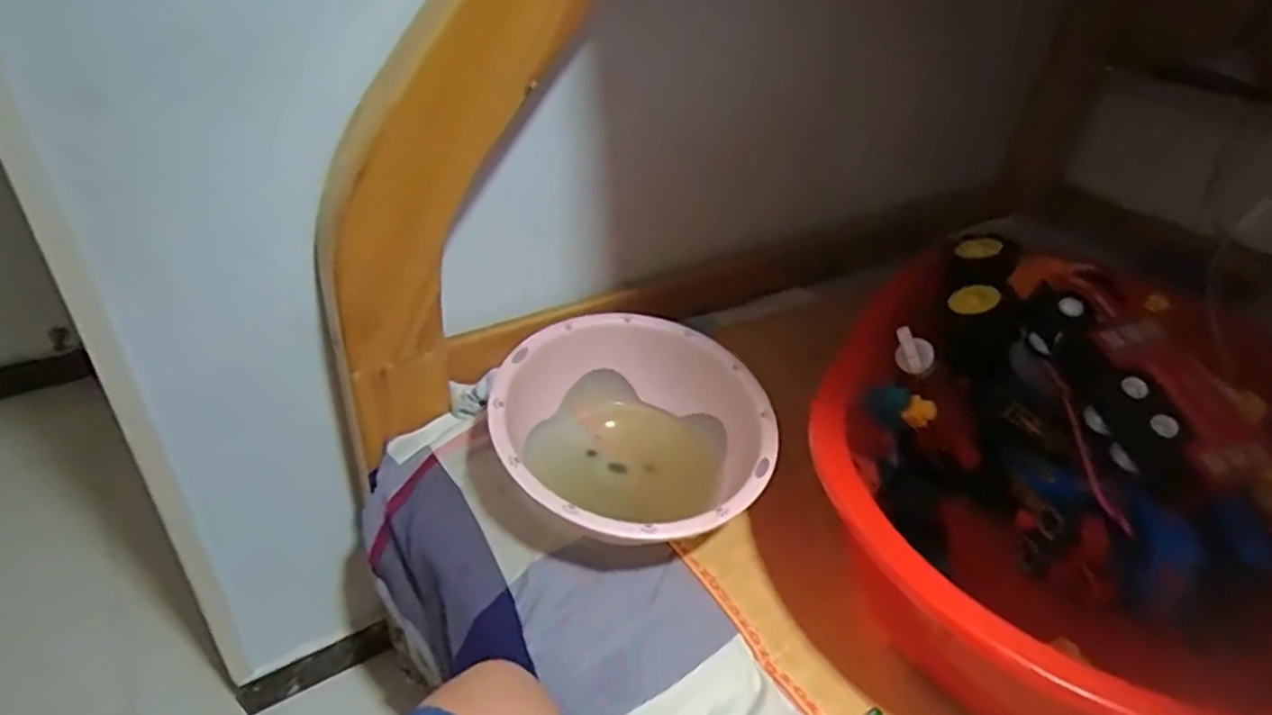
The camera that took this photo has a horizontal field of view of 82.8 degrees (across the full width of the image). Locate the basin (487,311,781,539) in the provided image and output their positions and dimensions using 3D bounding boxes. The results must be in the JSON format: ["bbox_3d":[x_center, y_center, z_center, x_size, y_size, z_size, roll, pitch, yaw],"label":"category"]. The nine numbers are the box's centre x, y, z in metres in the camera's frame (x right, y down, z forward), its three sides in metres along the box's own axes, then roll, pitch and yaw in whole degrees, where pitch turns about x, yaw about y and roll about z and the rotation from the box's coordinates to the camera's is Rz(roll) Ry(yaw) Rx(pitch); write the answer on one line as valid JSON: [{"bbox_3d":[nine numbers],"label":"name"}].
[{"bbox_3d":[-0.003,0.094,0.809,0.292,0.135,0.289,3,36,-2],"label":"basin"}]

